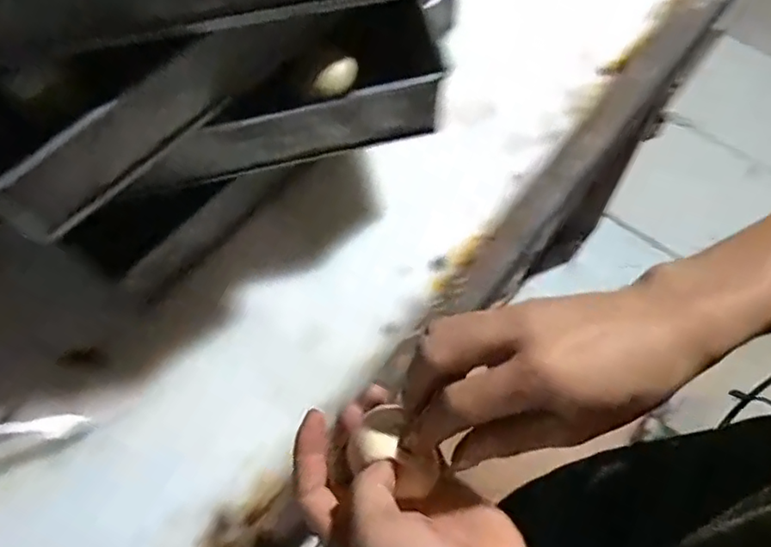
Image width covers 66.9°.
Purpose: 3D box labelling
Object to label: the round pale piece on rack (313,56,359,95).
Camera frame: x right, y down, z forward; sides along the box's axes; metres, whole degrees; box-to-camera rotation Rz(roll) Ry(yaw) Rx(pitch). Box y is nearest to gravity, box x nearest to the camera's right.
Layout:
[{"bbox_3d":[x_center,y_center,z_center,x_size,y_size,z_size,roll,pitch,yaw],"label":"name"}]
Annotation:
[{"bbox_3d":[-0.037,-0.150,0.446,0.036,0.021,0.014,-33,68,-12],"label":"round pale piece on rack"}]

